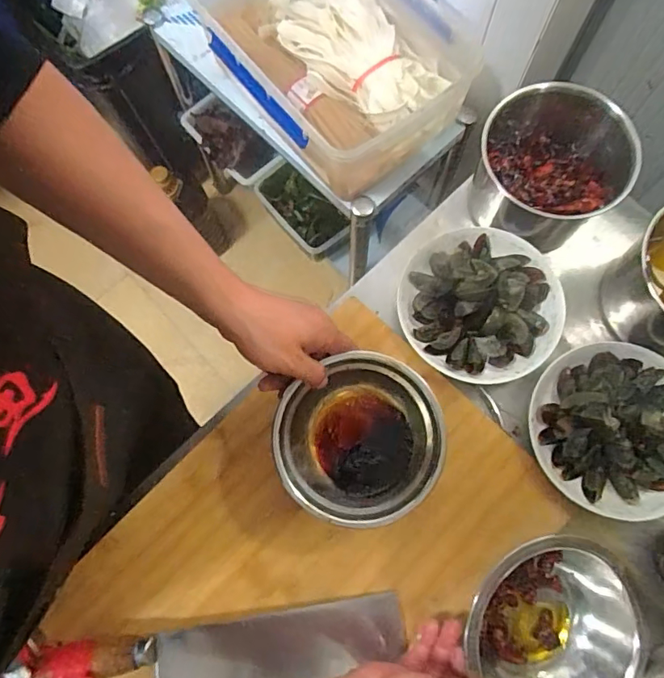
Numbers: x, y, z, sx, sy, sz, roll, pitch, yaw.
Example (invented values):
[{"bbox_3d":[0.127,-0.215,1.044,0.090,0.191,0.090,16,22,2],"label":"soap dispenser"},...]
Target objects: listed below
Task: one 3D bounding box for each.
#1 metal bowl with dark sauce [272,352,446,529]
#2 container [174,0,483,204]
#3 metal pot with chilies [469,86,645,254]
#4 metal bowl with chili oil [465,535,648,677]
[{"bbox_3d":[0.028,0.094,0.464,0.150,0.052,0.137,0,75,2],"label":"metal bowl with dark sauce"},{"bbox_3d":[-0.022,-0.482,0.830,0.300,0.139,0.495,-41,78,-9],"label":"container"},{"bbox_3d":[0.243,-0.187,0.554,0.150,0.114,0.139,0,75,2],"label":"metal pot with chilies"},{"bbox_3d":[0.198,0.265,0.458,0.122,0.077,0.169,40,79,11],"label":"metal bowl with chili oil"}]

